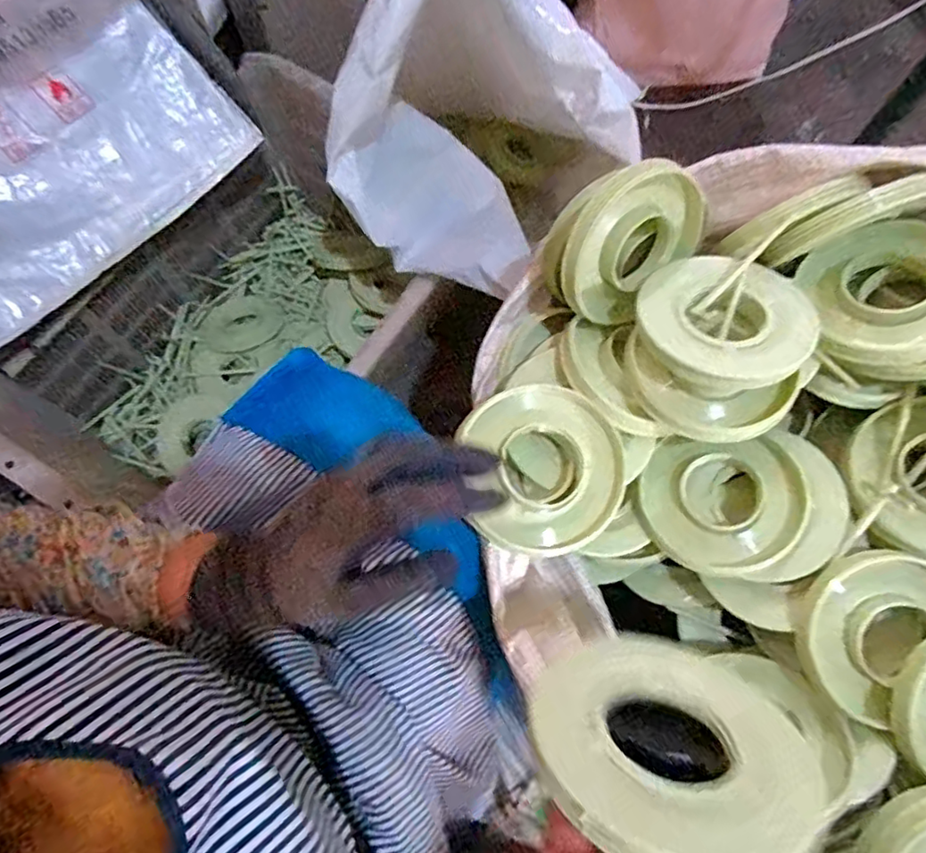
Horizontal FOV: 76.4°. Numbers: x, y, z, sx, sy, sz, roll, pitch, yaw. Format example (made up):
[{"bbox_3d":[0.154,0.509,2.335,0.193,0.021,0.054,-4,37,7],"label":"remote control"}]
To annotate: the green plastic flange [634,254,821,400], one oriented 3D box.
[{"bbox_3d":[0.204,-0.082,0.452,0.122,0.028,0.122,-4,61,8],"label":"green plastic flange"}]

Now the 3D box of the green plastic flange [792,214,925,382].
[{"bbox_3d":[0.338,-0.099,0.457,0.122,0.028,0.125,-5,77,20],"label":"green plastic flange"}]

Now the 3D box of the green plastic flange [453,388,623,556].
[{"bbox_3d":[0.059,0.033,0.459,0.130,0.026,0.126,1,72,-2],"label":"green plastic flange"}]

